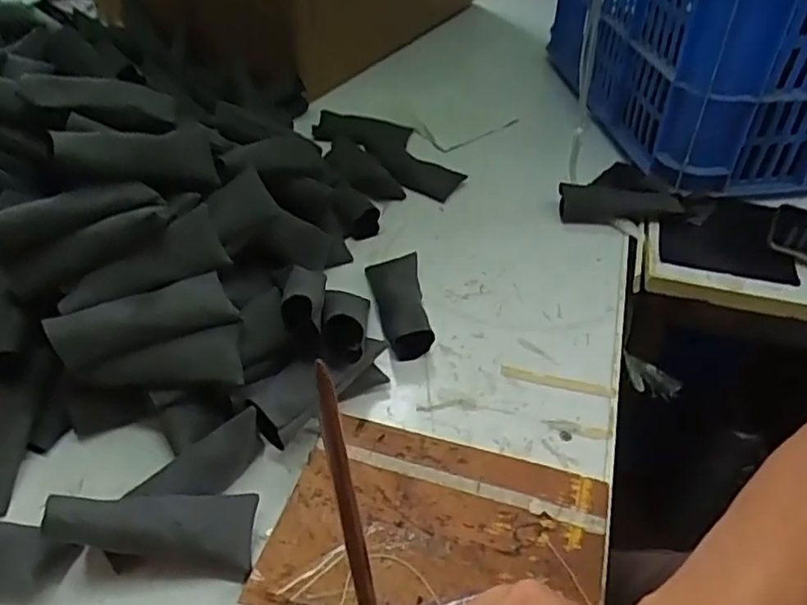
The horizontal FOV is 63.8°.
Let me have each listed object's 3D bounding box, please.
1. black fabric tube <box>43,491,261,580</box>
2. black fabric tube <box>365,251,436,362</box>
[{"bbox_3d":[-0.134,0.121,0.347,0.104,0.020,0.040,14,38,-19],"label":"black fabric tube"},{"bbox_3d":[-0.004,-0.005,0.496,0.039,0.023,0.104,-4,42,-4],"label":"black fabric tube"}]

